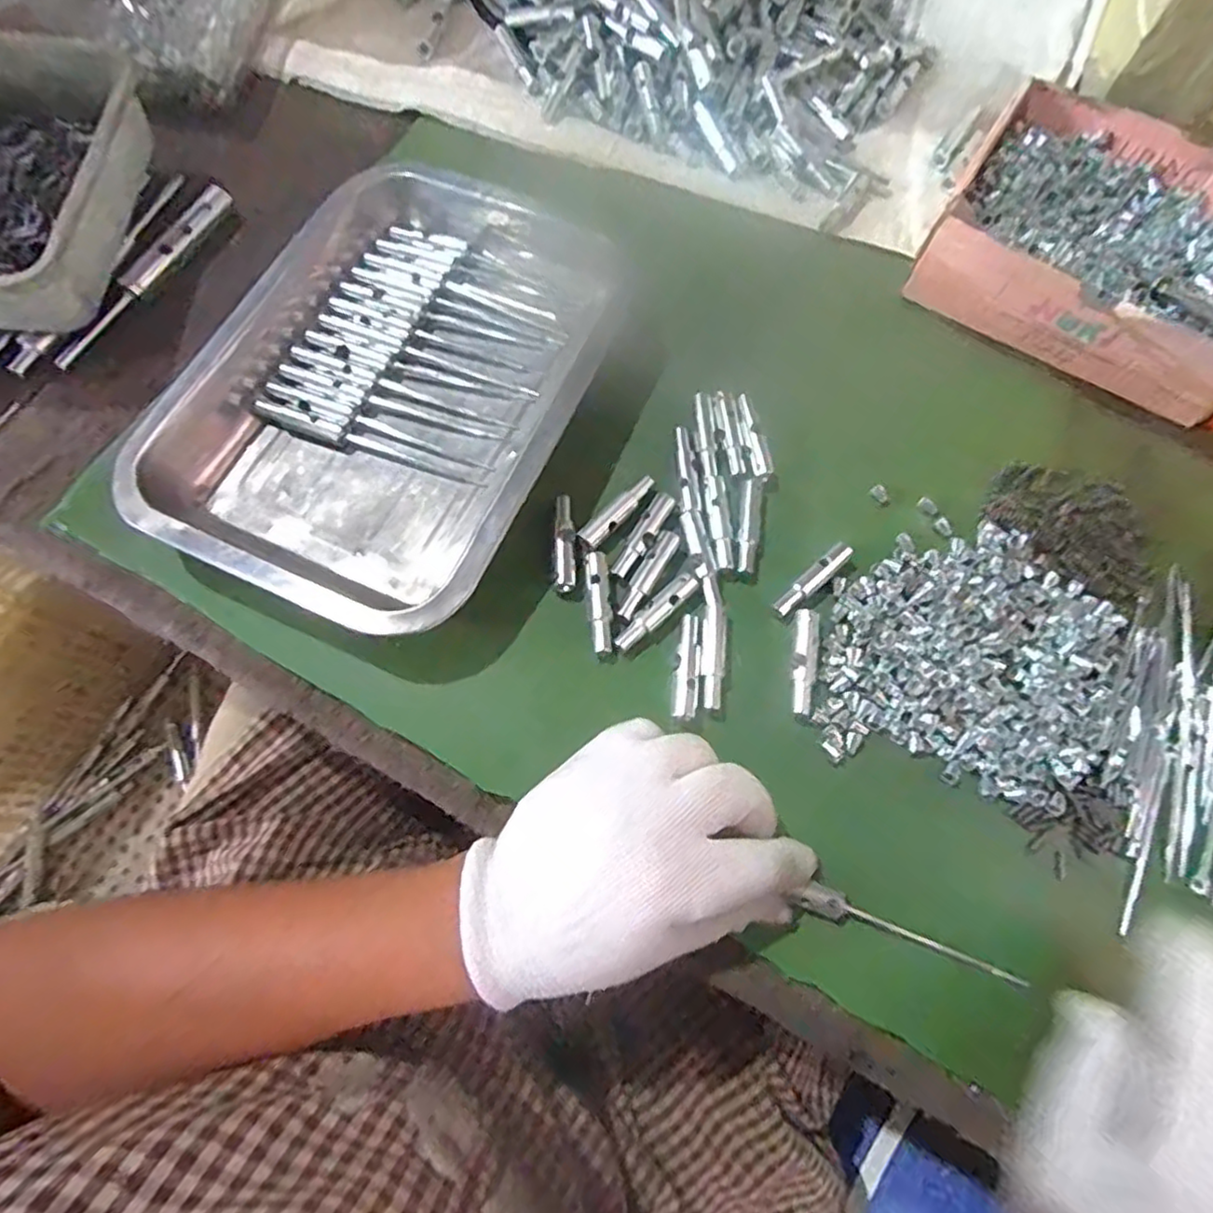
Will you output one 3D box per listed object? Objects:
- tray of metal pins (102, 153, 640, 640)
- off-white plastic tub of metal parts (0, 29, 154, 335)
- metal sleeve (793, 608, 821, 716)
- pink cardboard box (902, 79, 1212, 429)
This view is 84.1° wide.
[{"bbox_3d":[-0.107,-0.128,0.356,0.187,0.038,0.275,23,74,7],"label":"tray of metal pins"},{"bbox_3d":[-0.336,-0.240,0.384,0.144,0.058,0.186,11,73,3],"label":"off-white plastic tub of metal parts"},{"bbox_3d":[0.095,0.026,0.320,0.012,0.007,0.050,9,73,3],"label":"metal sleeve"},{"bbox_3d":[0.283,-0.204,0.370,0.179,0.046,0.156,29,75,9],"label":"pink cardboard box"}]

